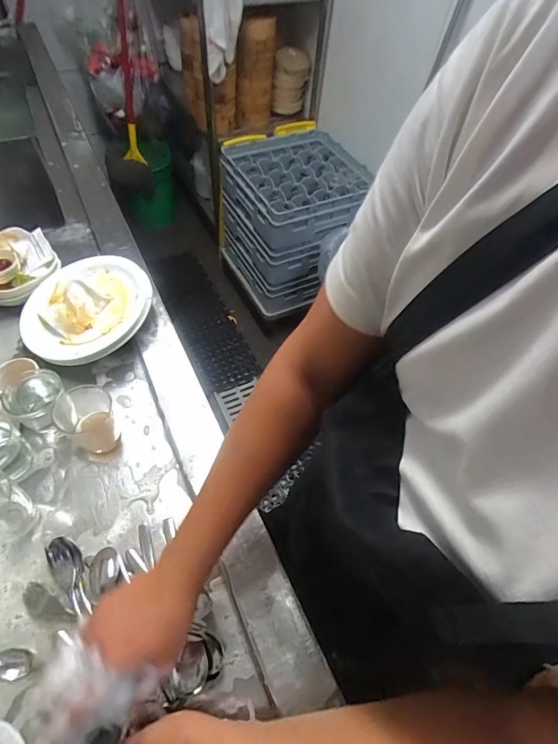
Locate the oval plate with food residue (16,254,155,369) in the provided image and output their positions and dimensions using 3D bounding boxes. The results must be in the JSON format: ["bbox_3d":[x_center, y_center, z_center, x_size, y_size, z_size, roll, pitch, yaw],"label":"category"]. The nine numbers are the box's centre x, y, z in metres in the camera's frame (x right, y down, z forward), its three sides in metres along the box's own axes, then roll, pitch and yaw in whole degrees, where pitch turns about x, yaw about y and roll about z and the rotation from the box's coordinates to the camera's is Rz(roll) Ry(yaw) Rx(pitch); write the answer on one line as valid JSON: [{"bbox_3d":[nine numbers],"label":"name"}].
[{"bbox_3d":[-0.345,-0.120,0.704,0.223,0.050,0.223,-30,62,-23],"label":"oval plate with food residue"}]

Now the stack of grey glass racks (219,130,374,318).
[{"bbox_3d":[0.070,-0.684,1.777,0.533,0.483,0.568,-21,59,-18],"label":"stack of grey glass racks"}]

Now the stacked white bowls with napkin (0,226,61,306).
[{"bbox_3d":[-0.521,-0.211,0.761,0.153,0.048,0.160,39,61,21],"label":"stacked white bowls with napkin"}]

